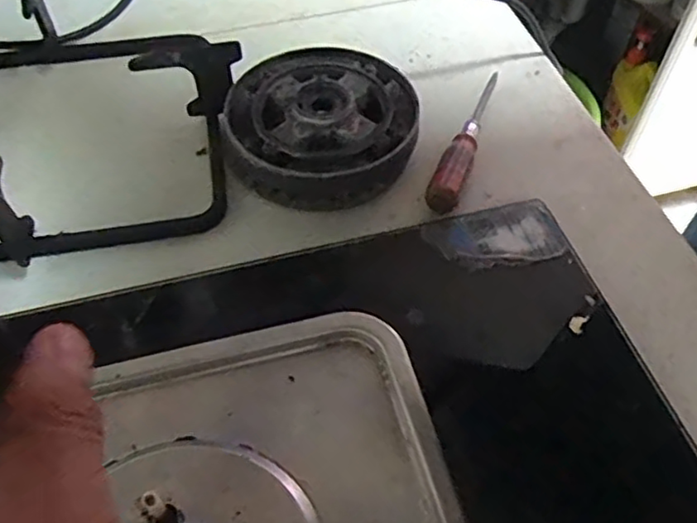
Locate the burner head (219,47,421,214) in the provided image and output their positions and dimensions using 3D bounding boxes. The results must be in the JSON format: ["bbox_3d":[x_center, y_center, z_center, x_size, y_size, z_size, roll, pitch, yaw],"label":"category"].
[{"bbox_3d":[-0.017,-0.093,0.434,0.123,0.035,0.133,0,53,0],"label":"burner head"}]

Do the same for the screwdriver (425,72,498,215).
[{"bbox_3d":[0.080,-0.090,0.442,0.021,0.020,0.153,15,55,11],"label":"screwdriver"}]

